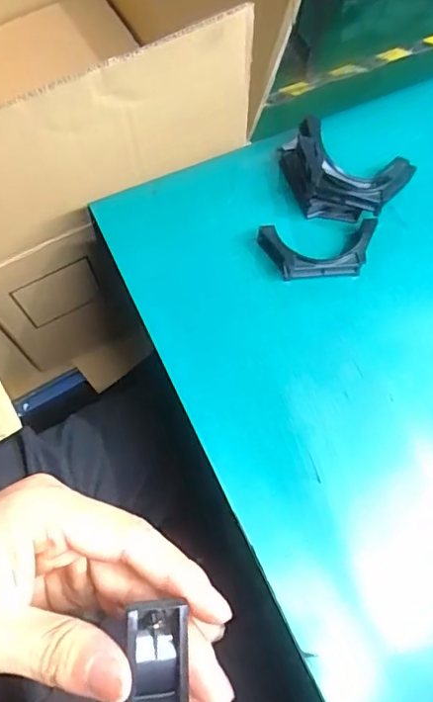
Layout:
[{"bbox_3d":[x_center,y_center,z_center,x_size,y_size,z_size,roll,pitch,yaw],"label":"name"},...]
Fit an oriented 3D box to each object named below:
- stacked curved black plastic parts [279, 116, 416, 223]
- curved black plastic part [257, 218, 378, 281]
[{"bbox_3d":[0.101,-0.142,0.452,0.101,0.044,0.060,18,70,7],"label":"stacked curved black plastic parts"},{"bbox_3d":[0.082,-0.080,0.439,0.093,0.020,0.040,-6,69,-3],"label":"curved black plastic part"}]

